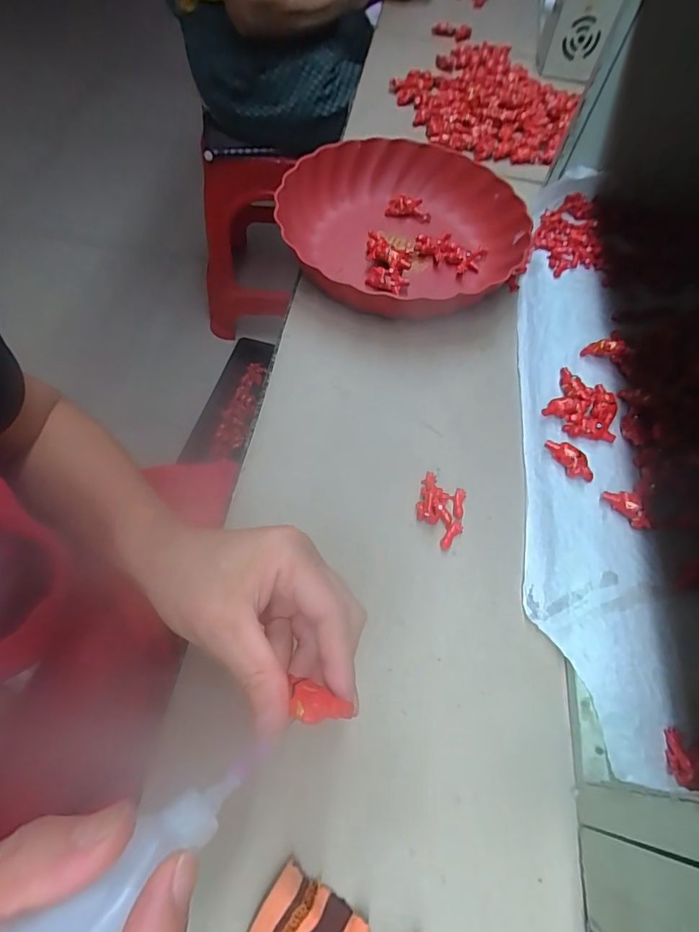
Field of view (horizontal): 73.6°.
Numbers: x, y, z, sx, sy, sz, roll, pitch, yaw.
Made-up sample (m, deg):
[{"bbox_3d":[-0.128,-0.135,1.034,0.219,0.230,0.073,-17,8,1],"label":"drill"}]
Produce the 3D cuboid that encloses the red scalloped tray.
[{"bbox_3d":[0.047,-0.237,0.476,0.246,0.050,0.232,30,65,14],"label":"red scalloped tray"}]

